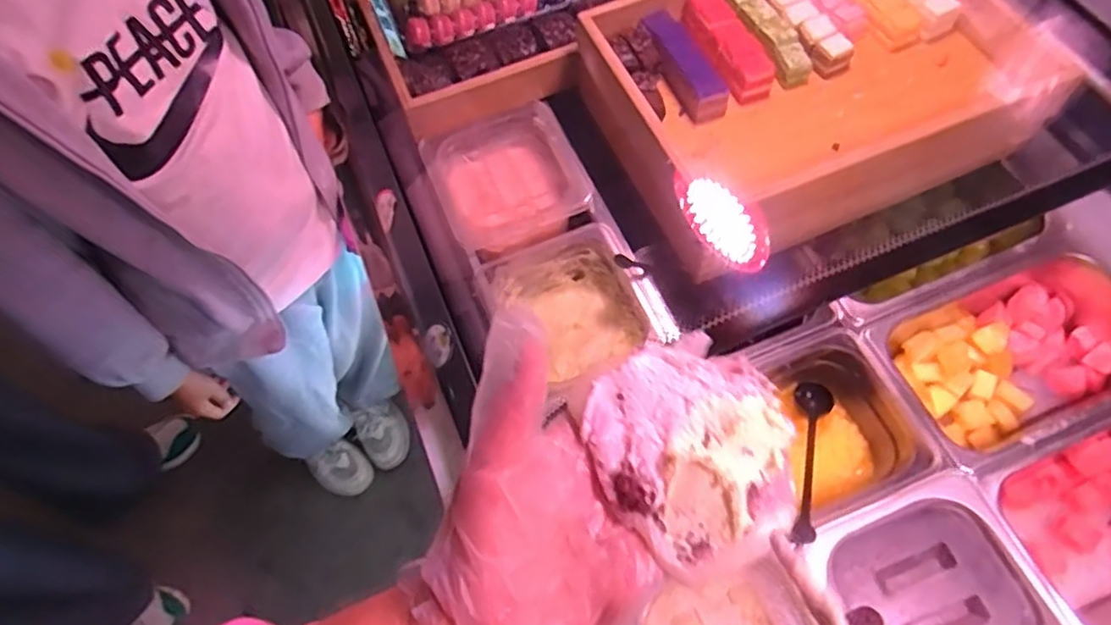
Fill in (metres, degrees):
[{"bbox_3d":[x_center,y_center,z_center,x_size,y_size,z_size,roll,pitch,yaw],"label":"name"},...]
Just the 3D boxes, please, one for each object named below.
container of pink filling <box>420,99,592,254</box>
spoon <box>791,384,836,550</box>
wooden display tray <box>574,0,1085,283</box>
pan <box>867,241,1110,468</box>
[{"bbox_3d":[-0.059,-0.156,0.811,0.160,0.079,0.171,-21,63,-10],"label":"container of pink filling"},{"bbox_3d":[0.243,0.132,0.640,0.034,0.023,0.207,19,39,11],"label":"spoon"},{"bbox_3d":[0.319,-0.259,0.735,0.509,0.112,0.354,-21,63,-10],"label":"wooden display tray"},{"bbox_3d":[0.468,0.041,0.690,0.282,0.088,0.172,-23,63,-11],"label":"pan"}]

